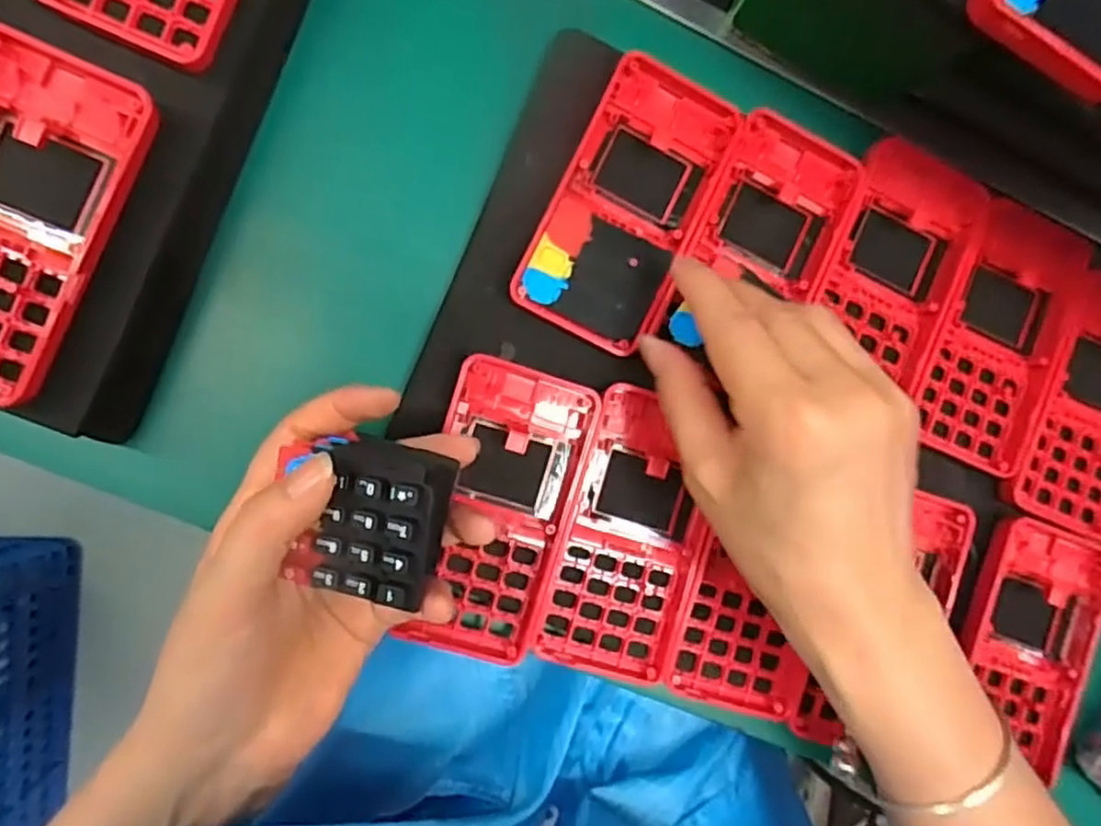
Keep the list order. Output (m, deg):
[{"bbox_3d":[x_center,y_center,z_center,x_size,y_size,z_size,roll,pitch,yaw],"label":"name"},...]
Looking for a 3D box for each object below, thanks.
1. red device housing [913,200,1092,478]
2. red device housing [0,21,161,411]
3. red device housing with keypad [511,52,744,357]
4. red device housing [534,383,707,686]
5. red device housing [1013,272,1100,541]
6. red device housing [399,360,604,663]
[{"bbox_3d":[0.214,-0.039,0.347,0.061,0.013,0.126,24,84,-9],"label":"red device housing"},{"bbox_3d":[-0.191,-0.069,0.255,0.063,0.013,0.124,23,86,-8],"label":"red device housing"},{"bbox_3d":[0.034,-0.091,0.321,0.059,0.014,0.121,26,84,-8],"label":"red device housing with keypad"},{"bbox_3d":[0.036,0.053,0.317,0.061,0.010,0.119,18,87,-8],"label":"red device housing"},{"bbox_3d":[0.268,-0.005,0.356,0.068,0.016,0.124,22,85,-9],"label":"red device housing"},{"bbox_3d":[-0.020,0.042,0.310,0.059,0.014,0.122,11,88,-8],"label":"red device housing"}]

